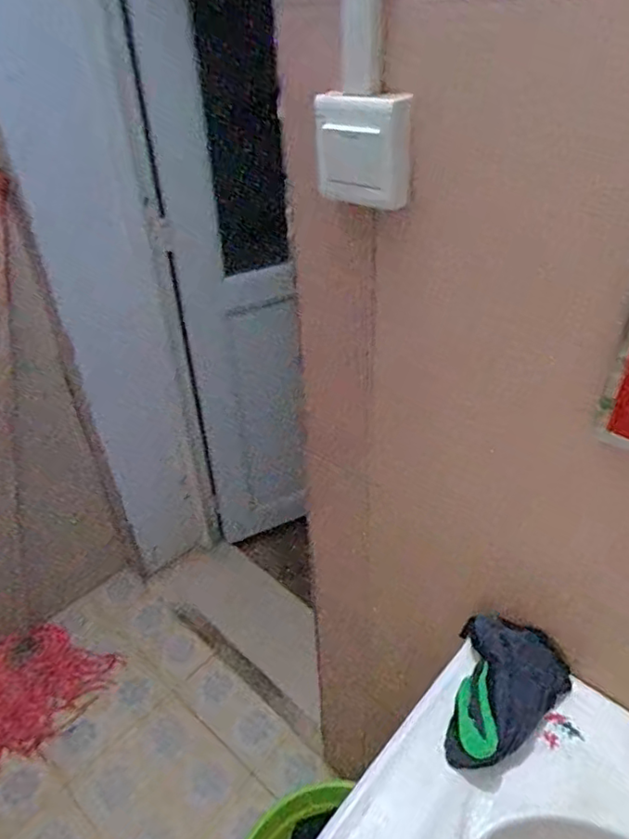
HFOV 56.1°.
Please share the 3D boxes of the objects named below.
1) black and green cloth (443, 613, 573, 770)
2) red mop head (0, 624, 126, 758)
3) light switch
[{"bbox_3d":[0.212,0.300,0.636,0.117,0.048,0.159,9,39,17],"label":"black and green cloth"},{"bbox_3d":[-0.744,0.687,1.505,0.263,0.181,0.402,17,42,26],"label":"red mop head"},{"bbox_3d":[0.042,-0.230,0.506,0.080,0.084,0.026,21,44,29],"label":"light switch"}]

